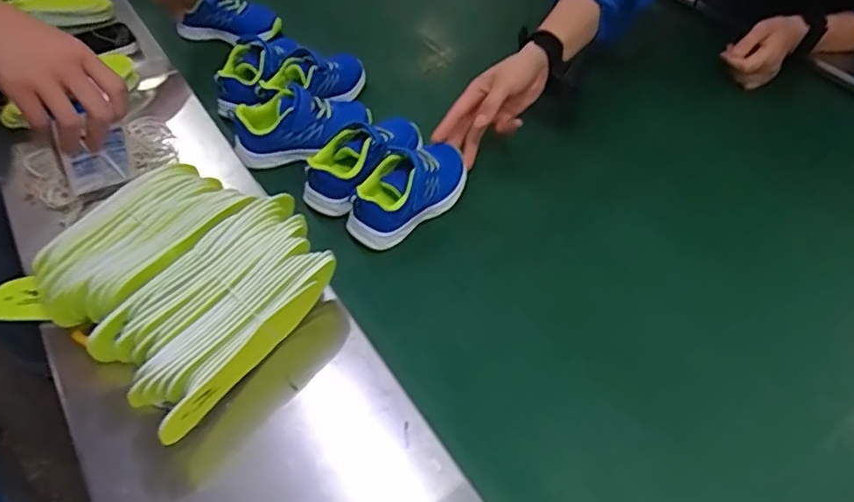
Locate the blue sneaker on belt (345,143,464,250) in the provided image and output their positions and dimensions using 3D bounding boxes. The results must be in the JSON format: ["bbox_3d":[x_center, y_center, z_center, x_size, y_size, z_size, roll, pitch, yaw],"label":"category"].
[{"bbox_3d":[-0.018,-0.070,0.651,0.149,0.064,0.060,-34,57,-27],"label":"blue sneaker on belt"}]

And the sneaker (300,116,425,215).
[{"bbox_3d":[-0.064,-0.109,0.680,0.067,0.064,0.157,35,56,27],"label":"sneaker"}]

